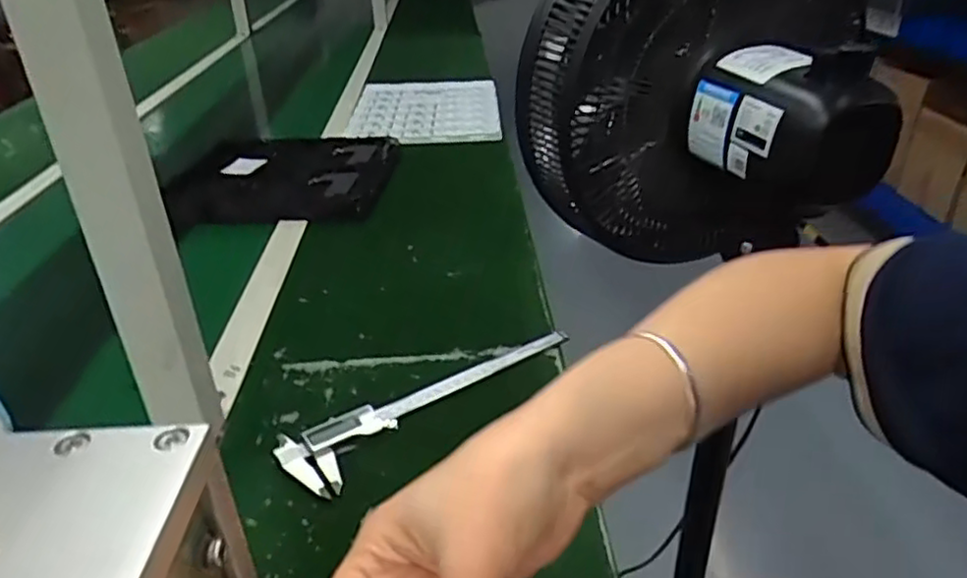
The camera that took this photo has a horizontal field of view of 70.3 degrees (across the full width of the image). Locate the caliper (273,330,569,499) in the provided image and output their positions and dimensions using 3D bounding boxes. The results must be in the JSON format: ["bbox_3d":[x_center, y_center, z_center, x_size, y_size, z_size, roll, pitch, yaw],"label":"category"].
[{"bbox_3d":[-0.040,0.091,0.598,0.279,0.014,0.067,-23,36,-33],"label":"caliper"}]

